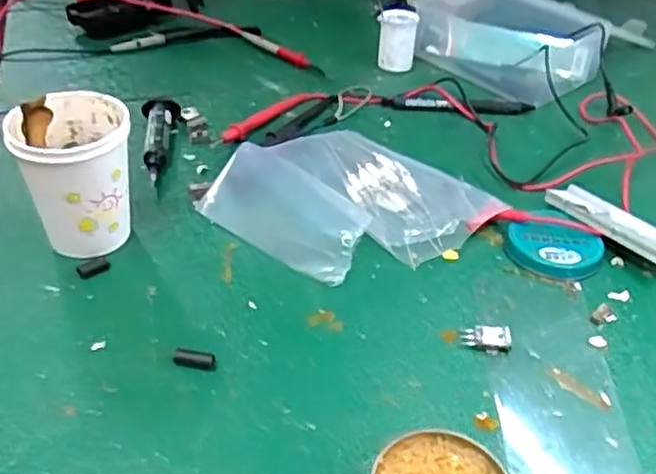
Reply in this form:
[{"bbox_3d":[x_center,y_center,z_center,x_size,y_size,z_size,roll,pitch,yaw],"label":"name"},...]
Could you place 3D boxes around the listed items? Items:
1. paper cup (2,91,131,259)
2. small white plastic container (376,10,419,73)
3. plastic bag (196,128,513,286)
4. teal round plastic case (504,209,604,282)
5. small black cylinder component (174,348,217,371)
[{"bbox_3d":[-0.162,-0.037,0.455,0.067,0.093,0.069,1,39,-1],"label":"paper cup"},{"bbox_3d":[0.069,-0.197,0.699,0.036,0.057,0.029,8,39,7],"label":"small white plastic container"},{"bbox_3d":[0.018,-0.030,0.506,0.168,0.032,0.154,29,46,29],"label":"plastic bag"},{"bbox_3d":[0.155,0.005,0.479,0.056,0.015,0.061,1,39,-1],"label":"teal round plastic case"},{"bbox_3d":[-0.076,0.069,0.394,0.026,0.007,0.010,12,40,12],"label":"small black cylinder component"}]

